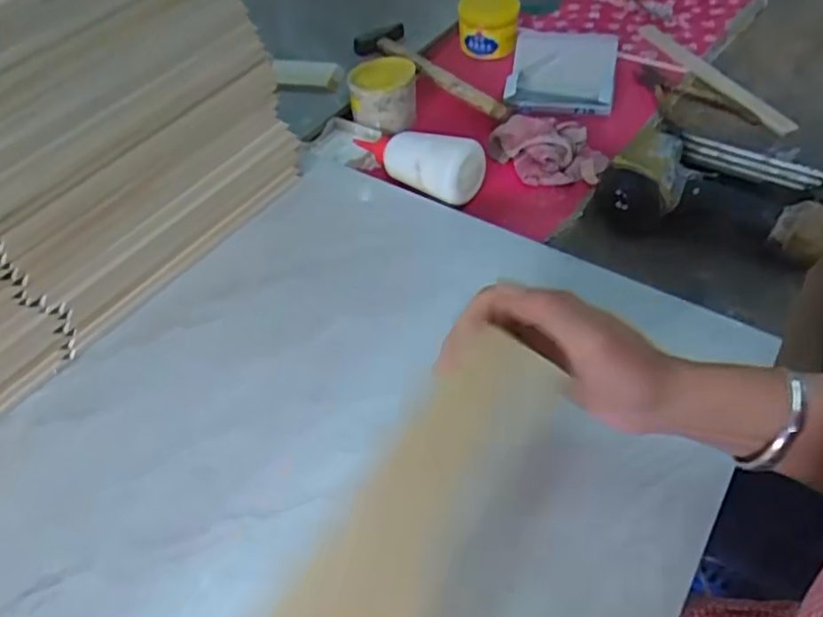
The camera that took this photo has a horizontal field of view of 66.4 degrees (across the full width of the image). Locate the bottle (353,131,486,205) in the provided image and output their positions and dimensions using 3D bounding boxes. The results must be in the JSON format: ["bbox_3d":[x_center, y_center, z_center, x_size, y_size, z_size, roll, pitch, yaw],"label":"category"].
[{"bbox_3d":[0.003,-0.161,0.674,0.057,0.062,0.164,-38,44,-27],"label":"bottle"}]

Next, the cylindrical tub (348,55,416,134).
[{"bbox_3d":[-0.034,-0.256,0.755,0.078,0.065,0.078,-1,49,2],"label":"cylindrical tub"}]

